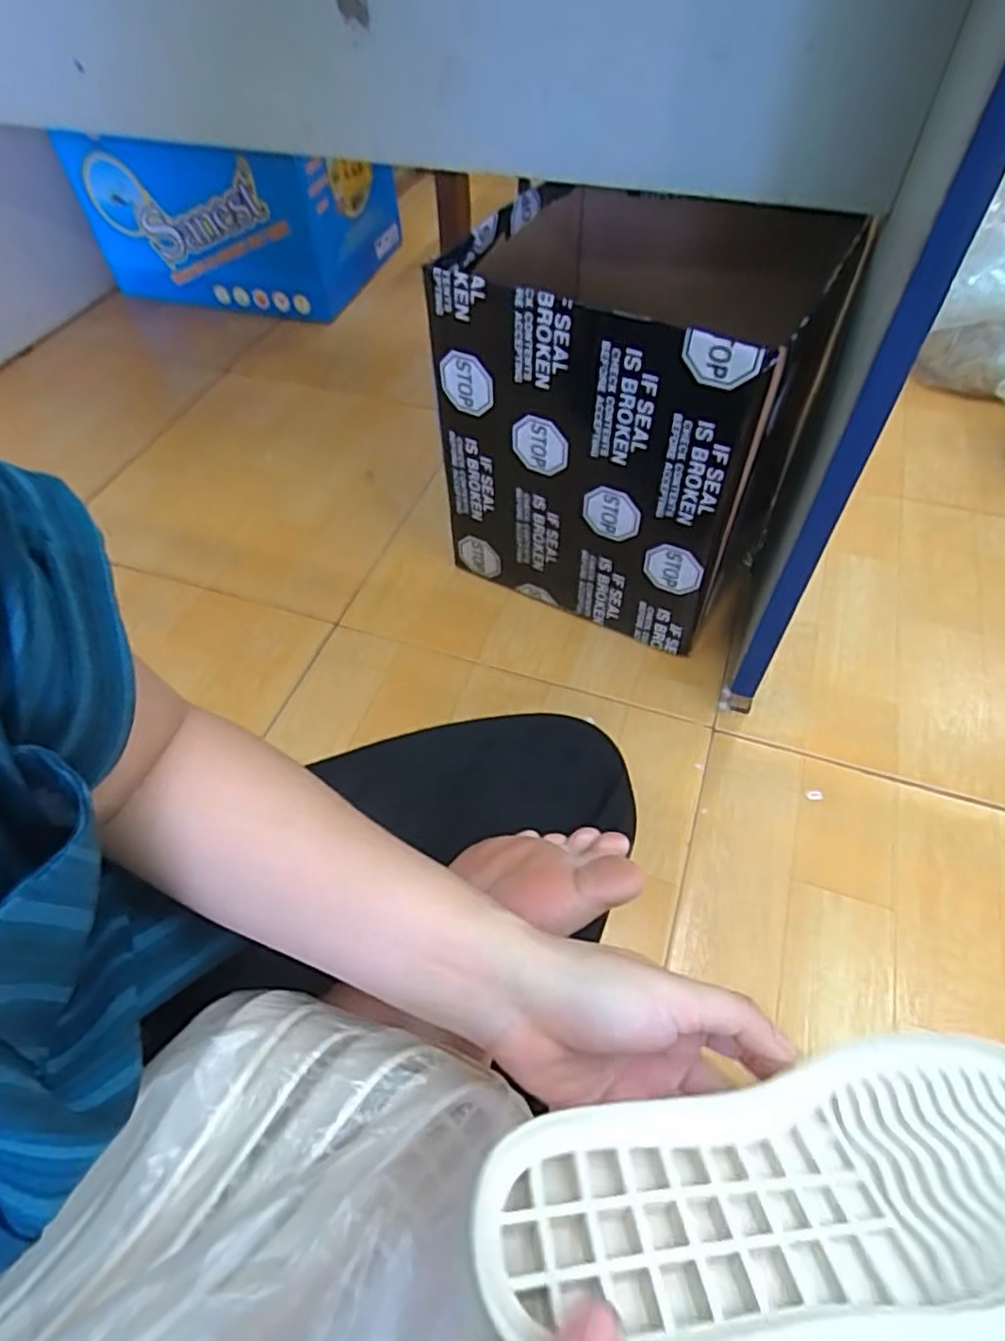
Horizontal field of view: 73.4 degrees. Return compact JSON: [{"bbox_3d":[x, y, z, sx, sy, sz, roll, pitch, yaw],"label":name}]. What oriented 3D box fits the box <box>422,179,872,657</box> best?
[{"bbox_3d":[0.131,-0.256,0.677,0.289,0.326,0.290,24,58,18],"label":"box"}]

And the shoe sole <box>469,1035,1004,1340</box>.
[{"bbox_3d":[0.118,0.197,0.255,0.267,0.028,0.086,4,28,-20],"label":"shoe sole"}]

